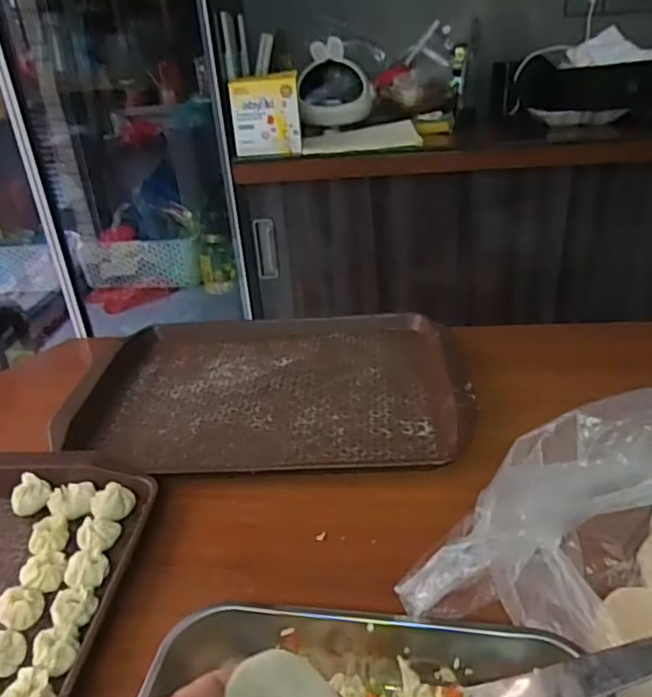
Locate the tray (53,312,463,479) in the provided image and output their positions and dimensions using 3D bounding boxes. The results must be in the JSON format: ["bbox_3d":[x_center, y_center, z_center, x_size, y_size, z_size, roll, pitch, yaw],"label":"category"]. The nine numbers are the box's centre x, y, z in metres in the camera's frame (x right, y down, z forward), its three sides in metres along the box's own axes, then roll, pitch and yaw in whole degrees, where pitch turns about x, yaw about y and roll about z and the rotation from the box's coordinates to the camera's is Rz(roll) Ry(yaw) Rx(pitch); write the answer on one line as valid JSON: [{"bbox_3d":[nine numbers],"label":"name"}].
[{"bbox_3d":[-0.062,0.030,0.675,0.393,0.026,0.294,-3,29,3],"label":"tray"}]

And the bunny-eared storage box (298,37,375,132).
[{"bbox_3d":[0.023,-0.618,1.430,0.174,0.170,0.117,-3,29,3],"label":"bunny-eared storage box"}]

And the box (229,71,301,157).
[{"bbox_3d":[-0.125,-0.493,1.294,0.139,0.149,0.062,-2,29,6],"label":"box"}]

